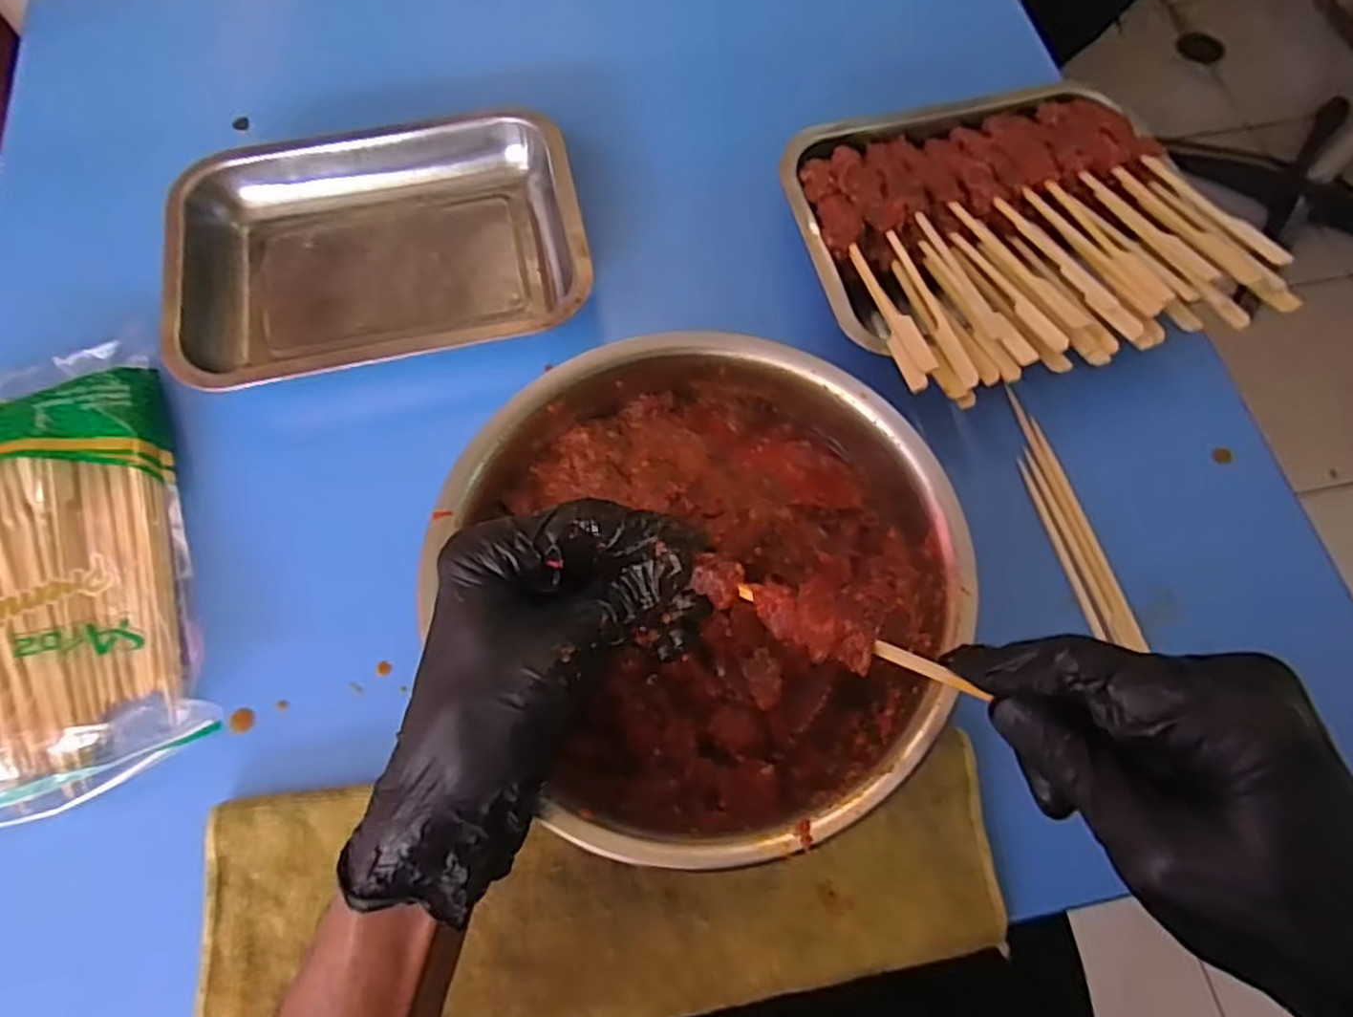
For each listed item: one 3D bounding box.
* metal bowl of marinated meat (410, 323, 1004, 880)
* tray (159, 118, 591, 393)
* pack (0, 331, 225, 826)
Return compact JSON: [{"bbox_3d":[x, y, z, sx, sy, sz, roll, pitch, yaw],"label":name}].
[{"bbox_3d":[0.019,0.039,0.364,0.212,0.099,0.228,0,68,0],"label":"metal bowl of marinated meat"},{"bbox_3d":[-0.191,-0.169,0.485,0.256,0.041,0.186,-15,69,-6],"label":"tray"},{"bbox_3d":[-0.342,0.025,0.408,0.128,0.030,0.257,-22,69,-9],"label":"pack"}]

